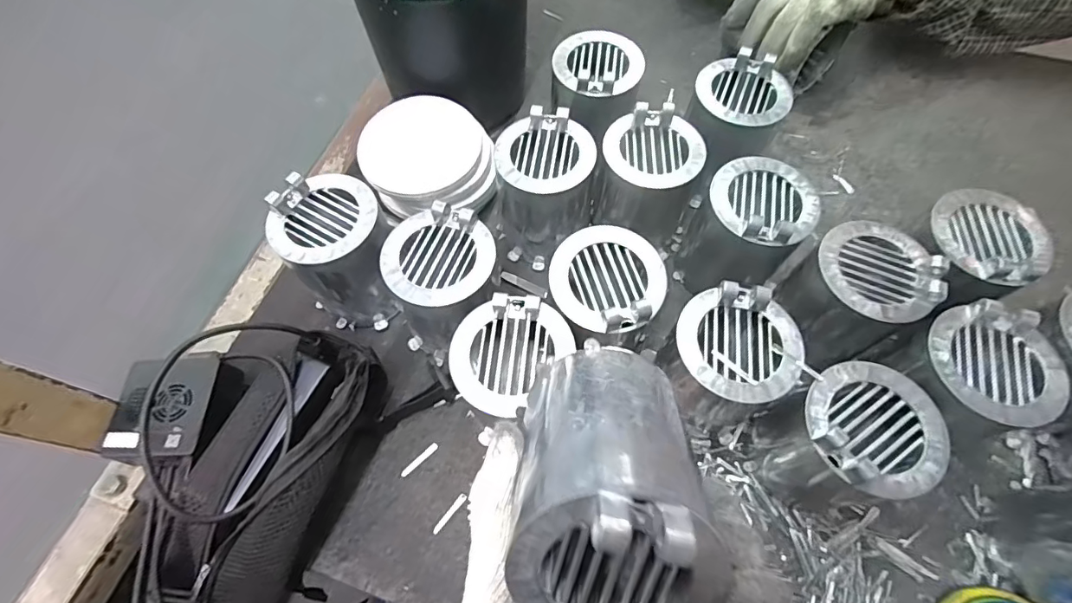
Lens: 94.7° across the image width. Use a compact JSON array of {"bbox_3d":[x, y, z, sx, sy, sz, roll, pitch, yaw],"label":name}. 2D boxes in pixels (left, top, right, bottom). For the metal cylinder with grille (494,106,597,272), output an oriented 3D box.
[{"bbox_3d":[0.008,-0.100,0.464,0.089,0.116,0.092,-8,64,-3],"label":"metal cylinder with grille"}]

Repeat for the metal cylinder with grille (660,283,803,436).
[{"bbox_3d":[0.143,0.052,0.383,0.087,0.114,0.084,0,64,0],"label":"metal cylinder with grille"}]

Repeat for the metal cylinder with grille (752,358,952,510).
[{"bbox_3d":[0.221,0.105,0.366,0.080,0.125,0.082,0,64,0],"label":"metal cylinder with grille"}]

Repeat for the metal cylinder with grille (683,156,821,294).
[{"bbox_3d":[0.186,-0.059,0.444,0.080,0.118,0.081,0,64,0],"label":"metal cylinder with grille"}]

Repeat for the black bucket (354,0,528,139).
[{"bbox_3d":[-0.093,-0.304,0.523,0.168,0.150,0.168,-12,64,-5],"label":"black bucket"}]

